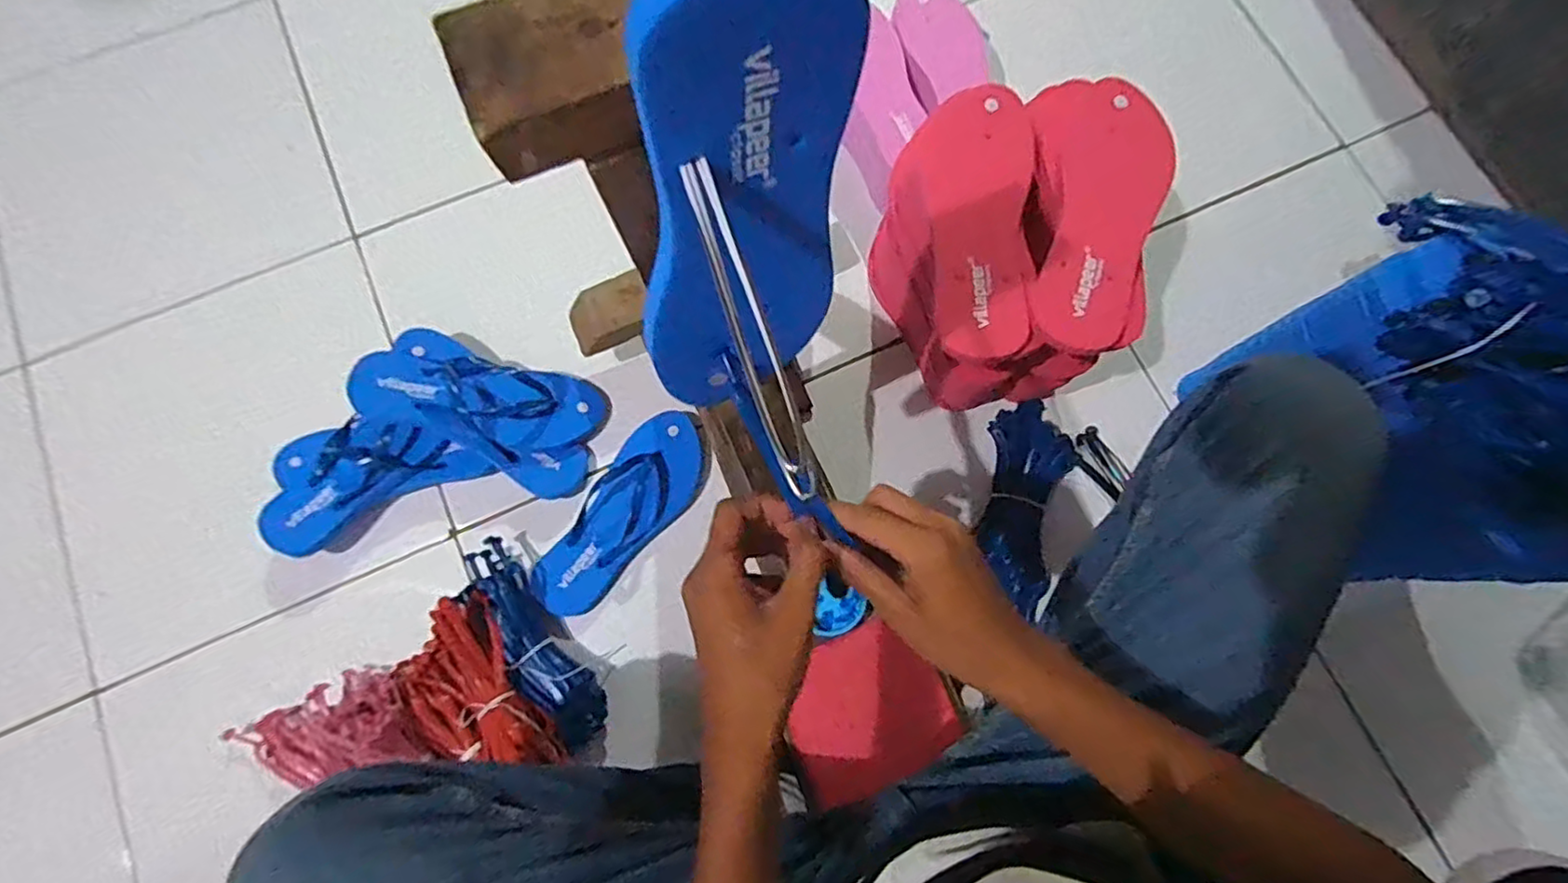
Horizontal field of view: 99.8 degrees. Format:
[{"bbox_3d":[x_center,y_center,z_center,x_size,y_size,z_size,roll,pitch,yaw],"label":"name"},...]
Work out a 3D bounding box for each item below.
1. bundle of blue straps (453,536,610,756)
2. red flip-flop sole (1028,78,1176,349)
[{"bbox_3d":[-0.259,0.206,0.680,0.053,0.046,0.229,-37,81,-6],"label":"bundle of blue straps"},{"bbox_3d":[0.264,-0.192,0.547,0.099,0.014,0.238,10,80,3],"label":"red flip-flop sole"}]

